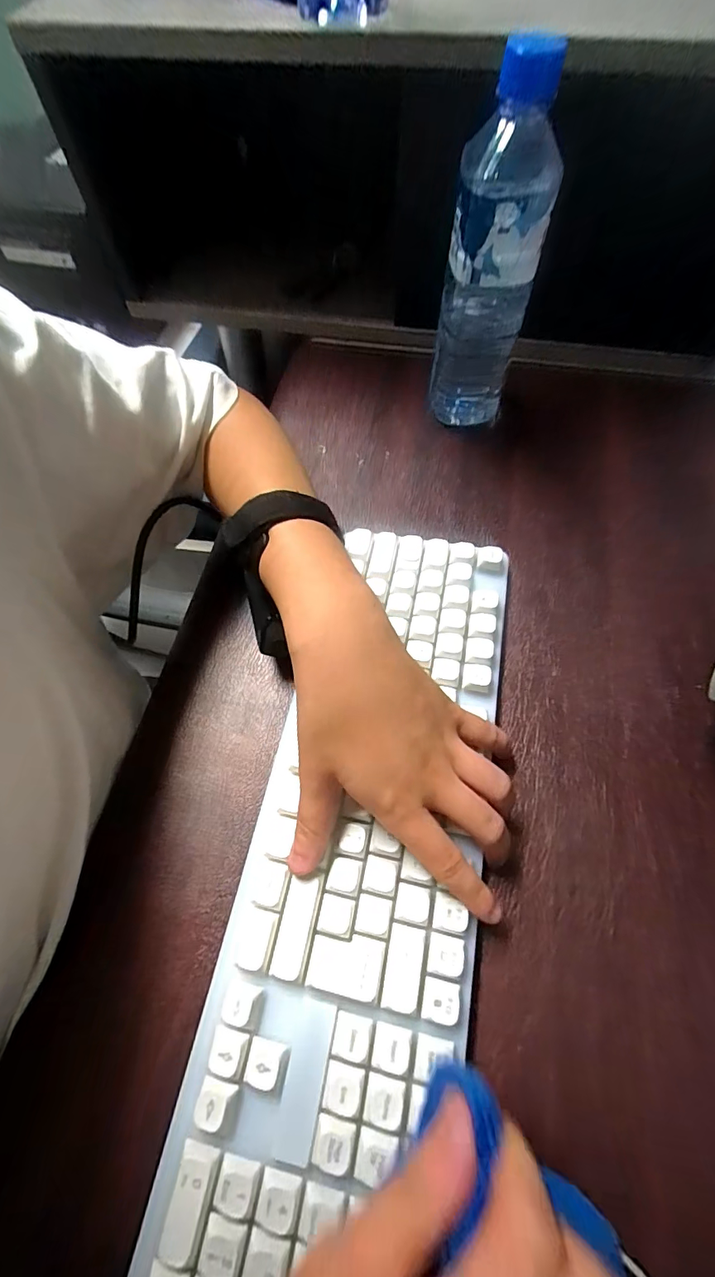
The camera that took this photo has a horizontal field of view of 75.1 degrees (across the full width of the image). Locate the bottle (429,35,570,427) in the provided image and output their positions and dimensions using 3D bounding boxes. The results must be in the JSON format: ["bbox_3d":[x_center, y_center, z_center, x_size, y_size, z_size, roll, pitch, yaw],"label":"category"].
[{"bbox_3d":[0.095,-0.266,0.343,0.061,0.210,0.055,5,63,5],"label":"bottle"}]

